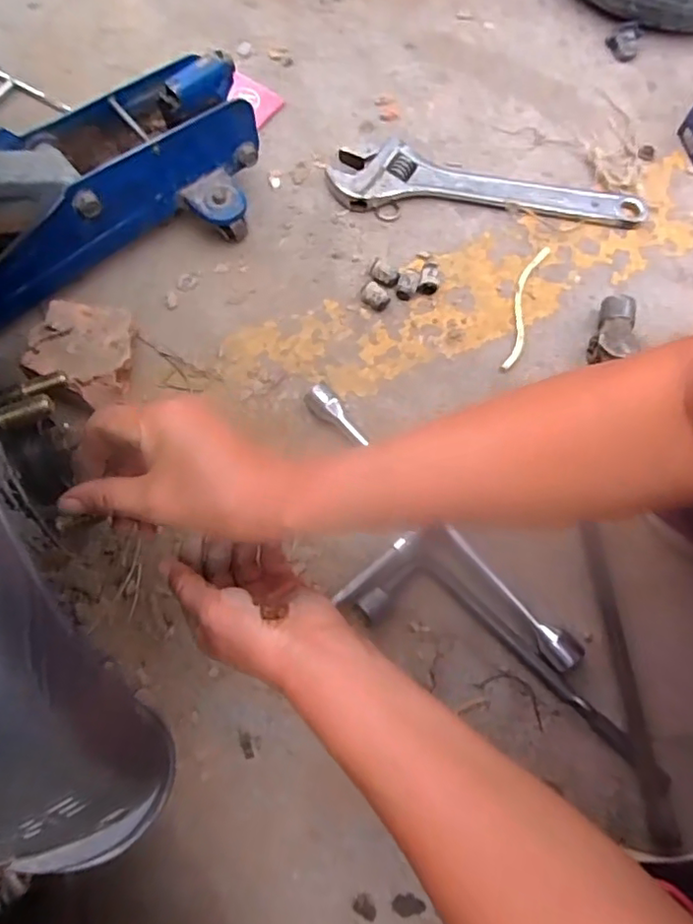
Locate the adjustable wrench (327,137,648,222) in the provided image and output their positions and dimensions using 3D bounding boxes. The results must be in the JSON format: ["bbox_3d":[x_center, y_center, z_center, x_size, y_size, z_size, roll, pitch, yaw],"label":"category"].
[{"bbox_3d":[0.166,-0.330,0.713,0.365,0.024,0.078,3,72,-1],"label":"adjustable wrench"}]

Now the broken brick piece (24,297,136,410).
[{"bbox_3d":[-0.253,-0.103,0.589,0.095,0.053,0.096,13,72,-2],"label":"broken brick piece"}]

